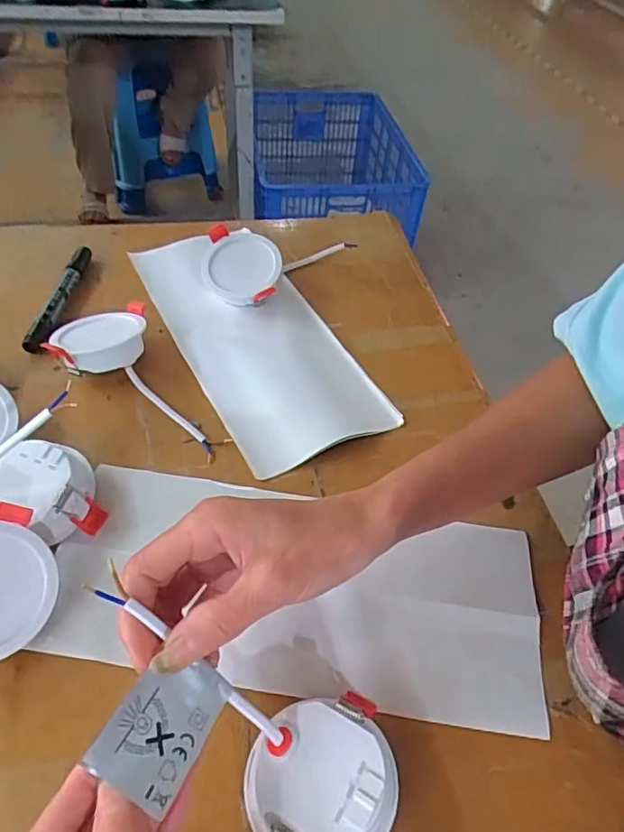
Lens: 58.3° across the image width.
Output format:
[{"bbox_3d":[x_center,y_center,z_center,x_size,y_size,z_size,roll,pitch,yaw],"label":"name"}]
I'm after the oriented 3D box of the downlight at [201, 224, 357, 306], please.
[{"bbox_3d":[-0.032,-0.157,0.539,0.089,0.042,0.154,38,55,25],"label":"downlight"}]

